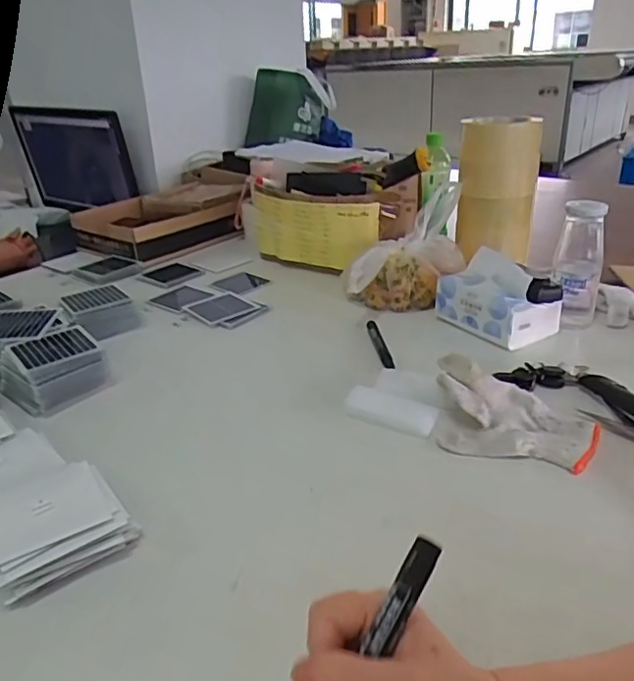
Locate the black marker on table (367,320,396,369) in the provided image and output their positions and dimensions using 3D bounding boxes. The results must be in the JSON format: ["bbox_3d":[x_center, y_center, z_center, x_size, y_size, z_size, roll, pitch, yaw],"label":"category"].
[{"bbox_3d":[0.082,0.004,0.767,0.014,0.008,0.141,-6,27,-4],"label":"black marker on table"}]

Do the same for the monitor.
[{"bbox_3d":[-0.674,-0.497,1.613,0.466,0.259,0.072,17,34,34],"label":"monitor"}]

